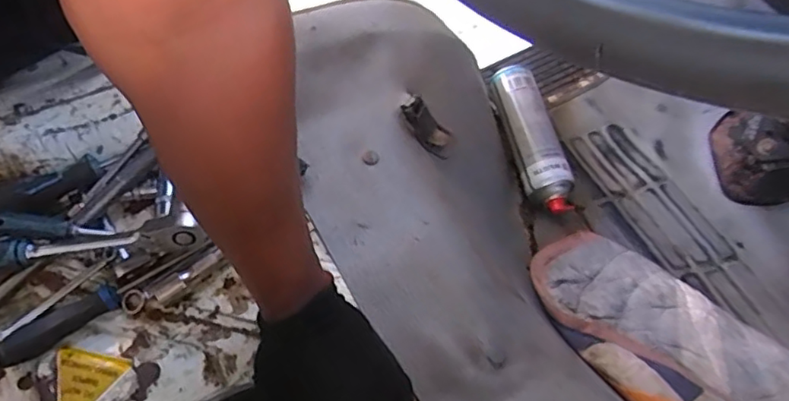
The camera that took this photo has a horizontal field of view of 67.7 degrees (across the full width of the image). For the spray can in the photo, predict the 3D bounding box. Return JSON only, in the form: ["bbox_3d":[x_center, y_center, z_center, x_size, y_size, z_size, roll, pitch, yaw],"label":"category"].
[{"bbox_3d":[0.188,-0.087,0.827,0.064,0.067,0.223,-11,61,-6],"label":"spray can"}]

